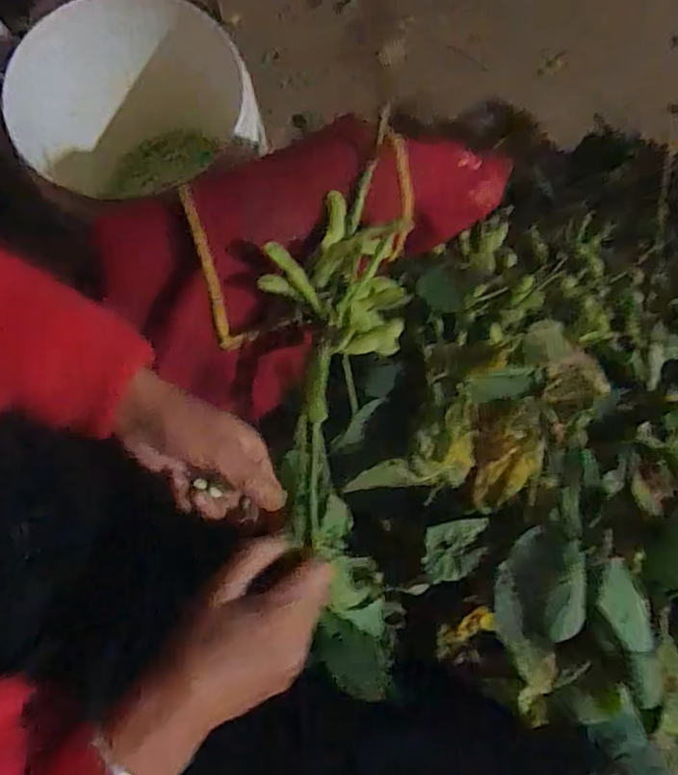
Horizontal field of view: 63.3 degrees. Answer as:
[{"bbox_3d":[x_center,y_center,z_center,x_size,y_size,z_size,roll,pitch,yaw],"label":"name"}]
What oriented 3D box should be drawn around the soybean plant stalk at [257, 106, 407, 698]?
[{"bbox_3d":[-0.002,0.022,0.394,0.094,0.074,0.372,-1,87,1],"label":"soybean plant stalk"}]

